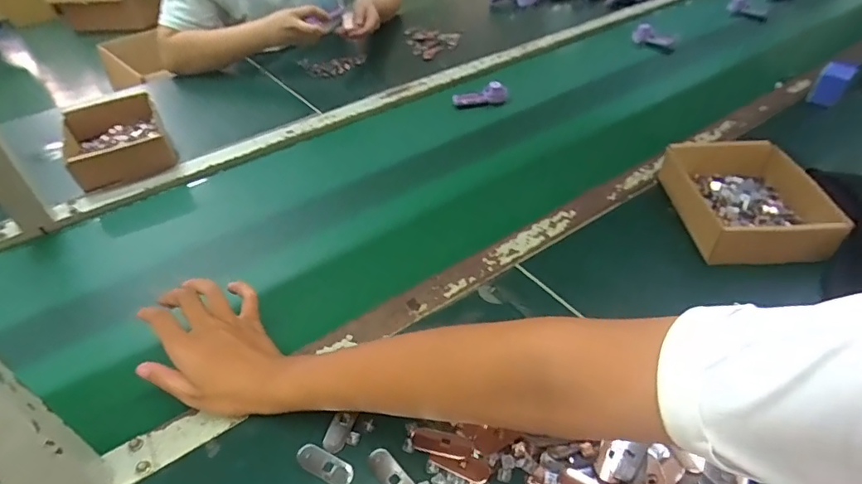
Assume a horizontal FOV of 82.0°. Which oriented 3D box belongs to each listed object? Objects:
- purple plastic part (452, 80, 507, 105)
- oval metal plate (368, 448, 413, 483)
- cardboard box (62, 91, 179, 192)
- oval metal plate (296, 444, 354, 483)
[{"bbox_3d":[0.084,-0.255,0.854,0.092,0.042,0.023,-5,41,-1],"label":"purple plastic part"},{"bbox_3d":[-0.030,0.181,0.382,0.018,0.004,0.049,-34,52,-24],"label":"oval metal plate"},{"bbox_3d":[-0.492,-0.160,0.779,0.139,0.054,0.187,-27,46,-24],"label":"cardboard box"},{"bbox_3d":[-0.084,0.175,0.390,0.049,0.004,0.019,17,46,23],"label":"oval metal plate"}]

